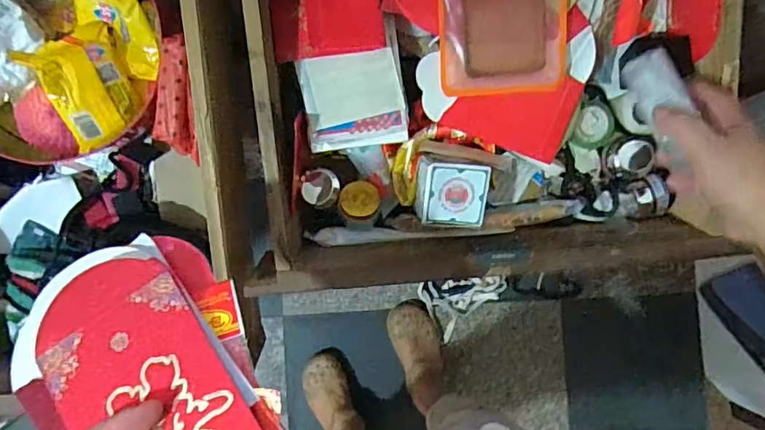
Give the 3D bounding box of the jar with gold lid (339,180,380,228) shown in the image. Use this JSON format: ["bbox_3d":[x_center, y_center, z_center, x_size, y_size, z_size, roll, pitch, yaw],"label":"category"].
[{"bbox_3d":[-0.022,-0.009,0.531,0.037,0.046,0.043,-5,87,-1],"label":"jar with gold lid"}]

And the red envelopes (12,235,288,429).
[{"bbox_3d":[-0.112,0.120,0.296,0.115,0.026,0.232,-38,72,-2],"label":"red envelopes"}]

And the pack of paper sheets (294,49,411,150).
[{"bbox_3d":[-0.025,-0.103,0.486,0.089,0.005,0.083,-9,106,-8],"label":"pack of paper sheets"}]

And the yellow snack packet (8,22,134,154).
[{"bbox_3d":[-0.253,-0.111,0.472,0.076,0.026,0.093,-25,129,-7],"label":"yellow snack packet"}]

